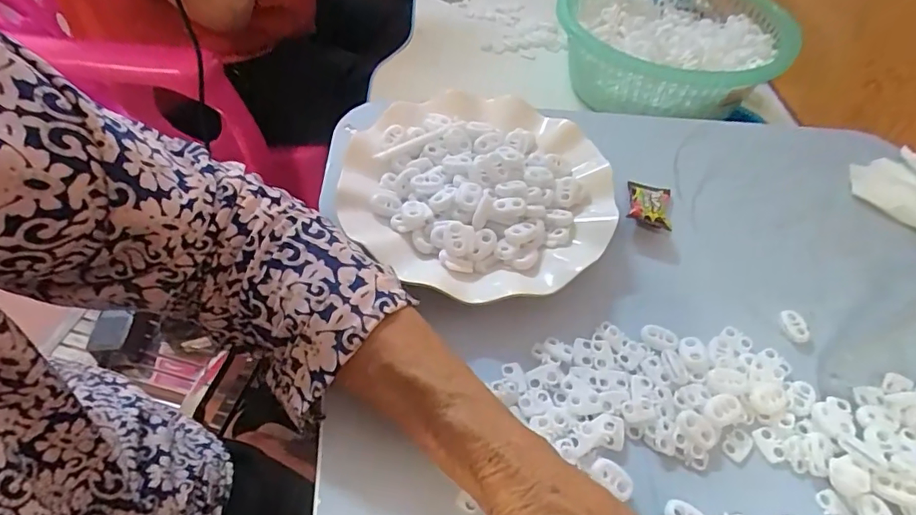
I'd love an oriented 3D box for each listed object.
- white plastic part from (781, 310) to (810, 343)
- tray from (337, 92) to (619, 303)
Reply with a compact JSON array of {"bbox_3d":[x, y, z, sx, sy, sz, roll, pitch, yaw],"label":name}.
[{"bbox_3d":[0.213,0.042,0.322,0.014,0.004,0.021,2,49,-5],"label":"white plastic part"},{"bbox_3d":[0.011,-0.047,0.361,0.186,0.040,0.189,-13,52,-17],"label":"tray"}]

